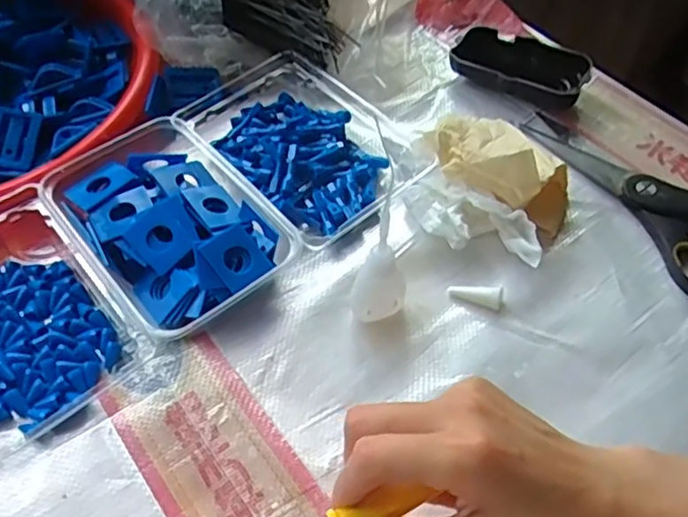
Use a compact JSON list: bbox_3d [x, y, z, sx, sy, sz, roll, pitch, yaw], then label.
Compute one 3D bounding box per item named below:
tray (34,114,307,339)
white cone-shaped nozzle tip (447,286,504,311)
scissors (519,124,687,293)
[{"bbox_3d":[-0.117,-0.022,0.425,0.107,0.035,0.165,-36,61,-23],"label":"tray"},{"bbox_3d":[0.084,0.024,0.406,0.036,0.011,0.011,9,54,22],"label":"white cone-shaped nozzle tip"},{"bbox_3d":[0.235,-0.044,0.450,0.096,0.010,0.209,-24,57,-16],"label":"scissors"}]

